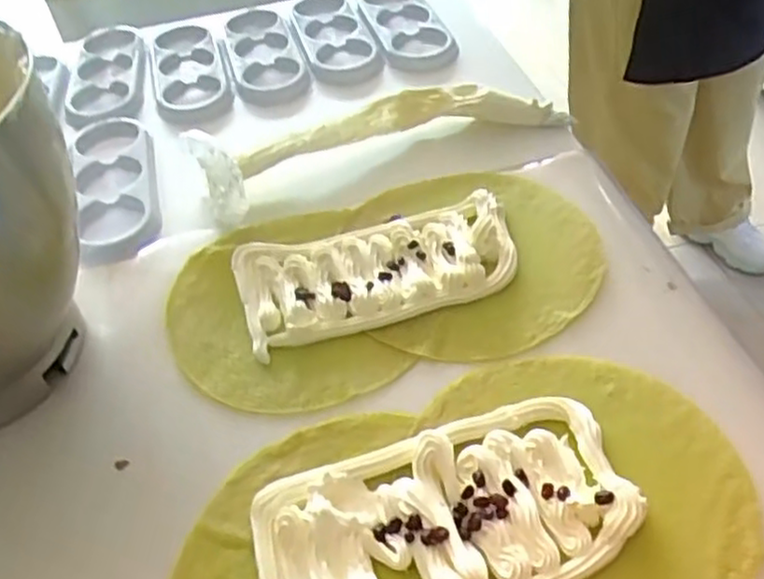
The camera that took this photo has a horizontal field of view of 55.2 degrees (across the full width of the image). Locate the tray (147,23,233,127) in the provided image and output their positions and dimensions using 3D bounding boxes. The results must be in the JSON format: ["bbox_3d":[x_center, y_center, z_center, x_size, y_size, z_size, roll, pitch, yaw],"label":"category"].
[{"bbox_3d":[-0.212,-0.240,0.798,0.075,0.027,0.166,-16,47,-9],"label":"tray"}]

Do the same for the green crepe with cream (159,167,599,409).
[{"bbox_3d":[0.003,-0.014,0.562,0.321,0.016,0.186,-17,48,-10],"label":"green crepe with cream"}]

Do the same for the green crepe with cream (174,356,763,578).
[{"bbox_3d":[0.043,0.135,0.417,0.325,0.020,0.191,-18,48,-10],"label":"green crepe with cream"}]

